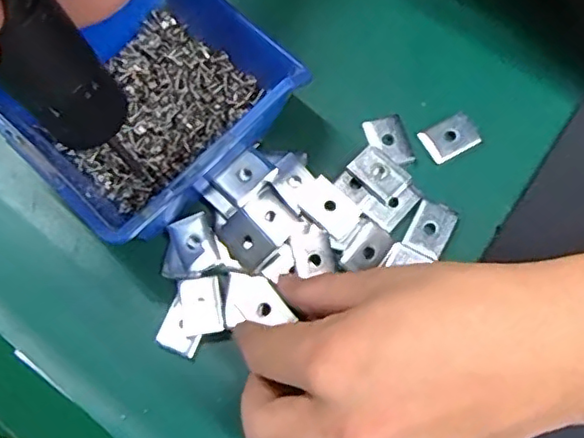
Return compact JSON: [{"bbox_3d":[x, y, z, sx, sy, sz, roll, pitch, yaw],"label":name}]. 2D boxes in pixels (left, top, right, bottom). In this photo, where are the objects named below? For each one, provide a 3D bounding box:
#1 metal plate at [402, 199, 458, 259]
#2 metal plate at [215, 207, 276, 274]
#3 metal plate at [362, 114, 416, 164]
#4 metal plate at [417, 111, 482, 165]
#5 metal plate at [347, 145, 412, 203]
[{"bbox_3d":[0.069,0.004,0.300,0.020,0.004,0.026,26,75,9],"label":"metal plate"},{"bbox_3d":[-0.023,0.010,0.295,0.018,0.006,0.028,-41,76,-11],"label":"metal plate"},{"bbox_3d":[0.051,-0.041,0.315,0.020,0.004,0.028,-16,73,-4],"label":"metal plate"},{"bbox_3d":[0.083,-0.043,0.314,0.027,0.004,0.020,-28,74,-7],"label":"metal plate"},{"bbox_3d":[0.044,-0.023,0.306,0.028,0.009,0.019,43,78,13],"label":"metal plate"}]

